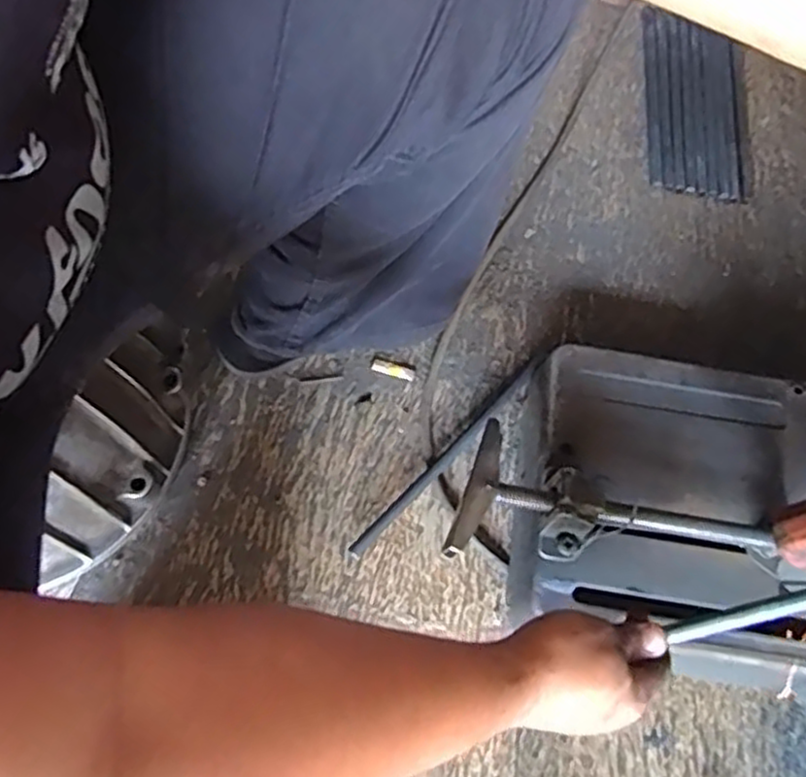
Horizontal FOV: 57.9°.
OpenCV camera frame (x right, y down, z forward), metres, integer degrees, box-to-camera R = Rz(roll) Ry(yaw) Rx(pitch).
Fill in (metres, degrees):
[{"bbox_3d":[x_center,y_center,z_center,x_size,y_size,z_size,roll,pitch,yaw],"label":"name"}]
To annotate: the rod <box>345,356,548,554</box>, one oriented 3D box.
[{"bbox_3d":[0.045,0.056,0.660,0.012,0.014,0.259,41,68,15],"label":"rod"}]

